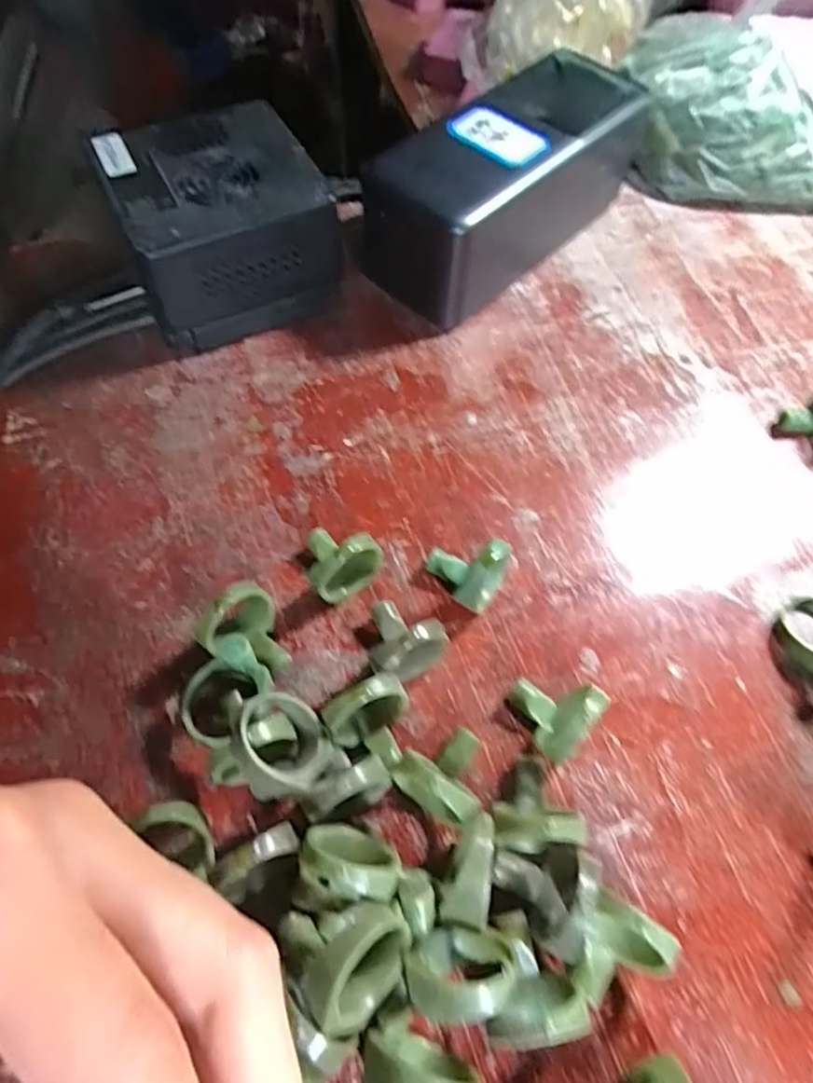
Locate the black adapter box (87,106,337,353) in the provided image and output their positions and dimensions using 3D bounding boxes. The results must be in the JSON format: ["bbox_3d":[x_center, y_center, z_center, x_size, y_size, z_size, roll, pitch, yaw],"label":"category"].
[{"bbox_3d":[-0.075,-0.125,0.251,0.084,0.051,0.080,-17,63,-9],"label":"black adapter box"}]

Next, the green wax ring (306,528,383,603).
[{"bbox_3d":[-0.024,0.003,0.198,0.023,0.026,0.023,0,62,0],"label":"green wax ring"}]

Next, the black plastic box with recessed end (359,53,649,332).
[{"bbox_3d":[0.040,-0.149,0.263,0.131,0.054,0.053,-41,70,-20],"label":"black plastic box with recessed end"}]

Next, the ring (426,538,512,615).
[{"bbox_3d":[0.019,0.008,0.202,0.023,0.016,0.024,0,62,0],"label":"ring"}]

